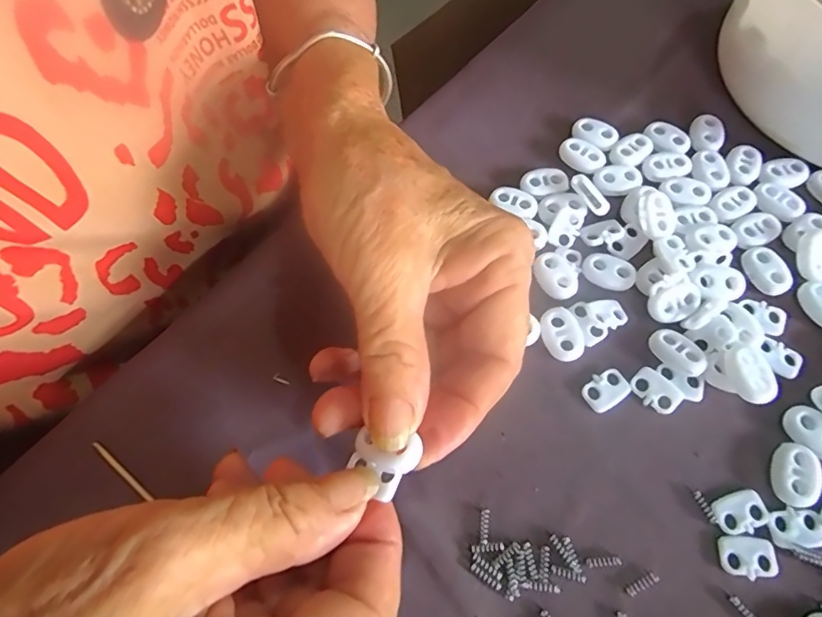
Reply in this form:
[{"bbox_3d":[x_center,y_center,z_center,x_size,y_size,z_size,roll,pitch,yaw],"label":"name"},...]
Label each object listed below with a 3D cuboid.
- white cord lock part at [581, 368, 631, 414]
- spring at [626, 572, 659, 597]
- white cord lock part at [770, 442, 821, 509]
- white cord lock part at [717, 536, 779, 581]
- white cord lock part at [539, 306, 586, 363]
[{"bbox_3d":[0.077,0.032,0.197,0.018,0.004,0.013,-32,69,-13],"label":"white cord lock part"},{"bbox_3d":[0.079,0.094,0.169,0.012,0.004,0.004,-28,67,-10],"label":"spring"},{"bbox_3d":[0.139,0.060,0.180,0.015,0.005,0.022,11,67,6],"label":"white cord lock part"},{"bbox_3d":[0.116,0.085,0.171,0.018,0.004,0.013,1,66,1],"label":"white cord lock part"},{"bbox_3d":[0.062,0.011,0.205,0.015,0.008,0.021,-21,67,-8],"label":"white cord lock part"}]

